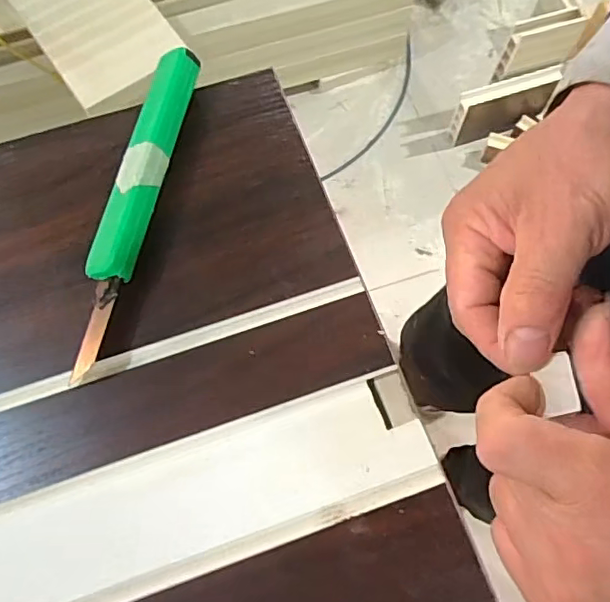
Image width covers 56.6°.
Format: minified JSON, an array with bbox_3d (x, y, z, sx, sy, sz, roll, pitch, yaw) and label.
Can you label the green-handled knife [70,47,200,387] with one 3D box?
[{"bbox_3d":[-0.089,-0.053,0.298,0.024,0.022,0.182,11,70,4],"label":"green-handled knife"}]

